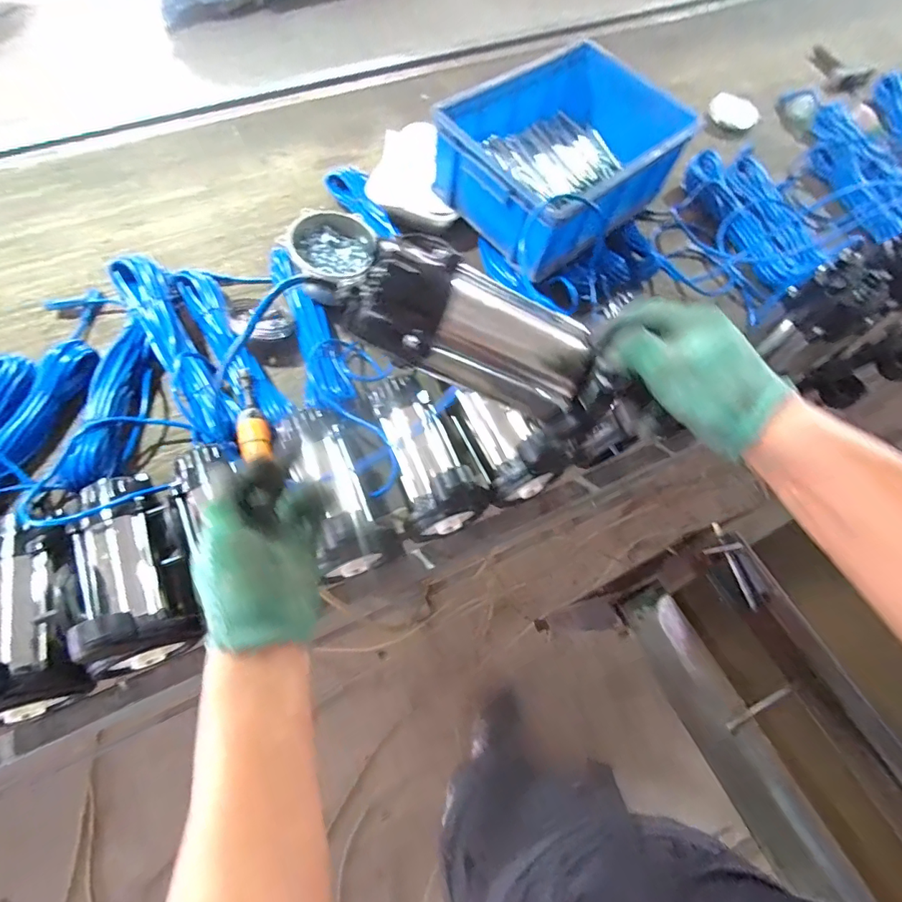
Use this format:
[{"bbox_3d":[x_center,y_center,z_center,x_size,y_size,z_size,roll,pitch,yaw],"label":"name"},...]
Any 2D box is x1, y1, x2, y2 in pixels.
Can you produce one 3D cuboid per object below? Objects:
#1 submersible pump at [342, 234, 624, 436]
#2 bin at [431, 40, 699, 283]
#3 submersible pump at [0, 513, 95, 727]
[{"bbox_3d":[0.028,-0.091,0.395,0.230,0.084,0.085,21,59,-19],"label":"submersible pump"},{"bbox_3d":[0.206,-0.530,0.820,0.309,0.141,0.417,43,71,15],"label":"bin"},{"bbox_3d":[-0.511,0.182,0.528,0.119,0.128,0.236,-23,69,-12],"label":"submersible pump"}]

